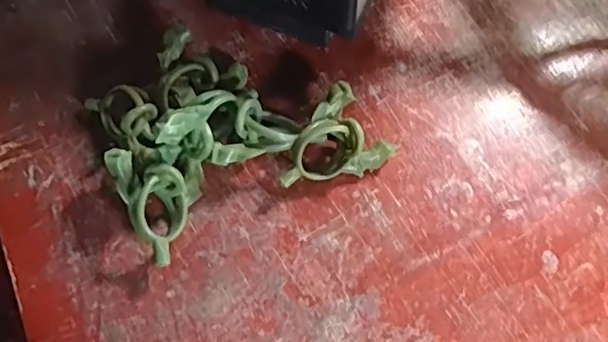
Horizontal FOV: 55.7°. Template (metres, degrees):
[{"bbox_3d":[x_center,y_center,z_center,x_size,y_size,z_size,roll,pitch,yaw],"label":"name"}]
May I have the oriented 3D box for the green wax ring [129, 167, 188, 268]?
[{"bbox_3d":[-0.055,0.017,0.218,0.016,0.021,0.034,11,68,5],"label":"green wax ring"}]

